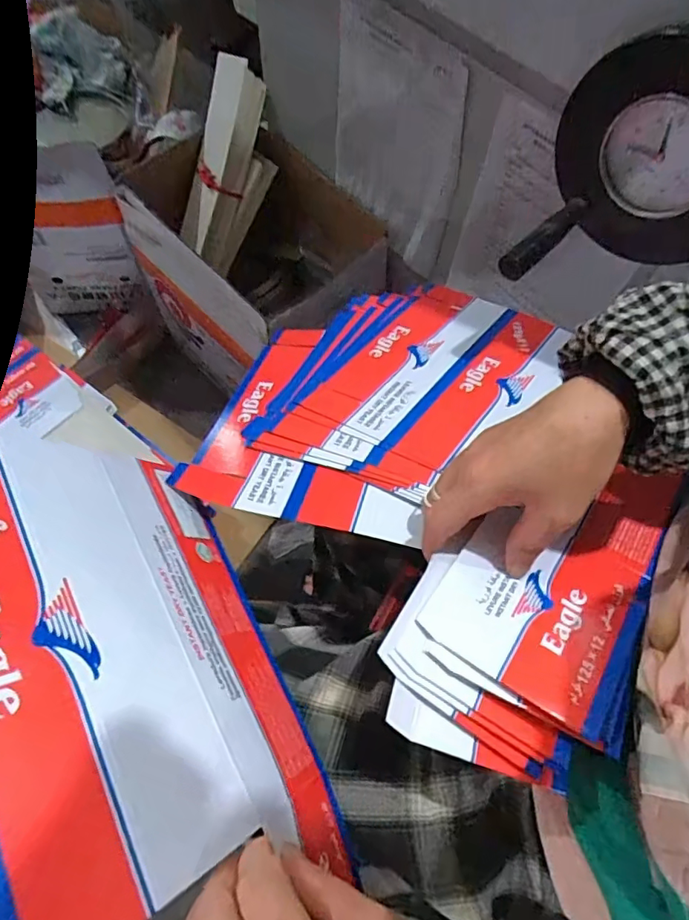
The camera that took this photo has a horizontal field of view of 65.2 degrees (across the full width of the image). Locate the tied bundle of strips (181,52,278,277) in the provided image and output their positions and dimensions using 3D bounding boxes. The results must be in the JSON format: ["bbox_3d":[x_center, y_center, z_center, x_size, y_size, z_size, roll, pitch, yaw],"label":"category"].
[{"bbox_3d":[-0.180,-0.456,0.857,0.141,0.047,0.303,18,113,5],"label":"tied bundle of strips"}]

